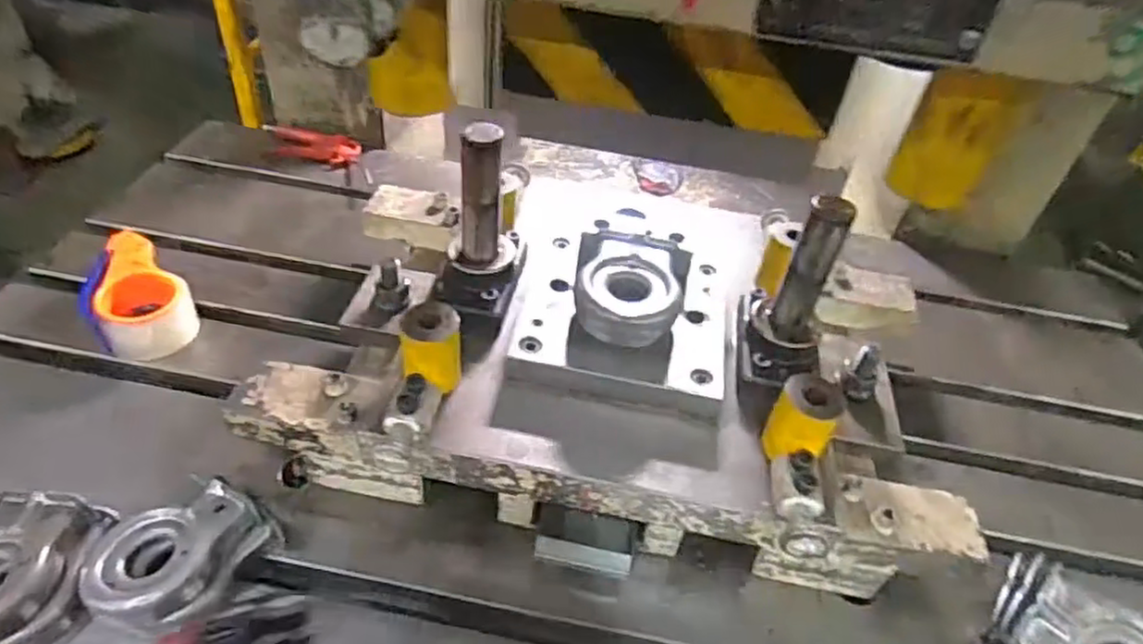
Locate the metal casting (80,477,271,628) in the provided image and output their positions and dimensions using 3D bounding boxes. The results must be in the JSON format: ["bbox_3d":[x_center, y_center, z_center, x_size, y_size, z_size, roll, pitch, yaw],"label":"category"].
[{"bbox_3d":[-0.333,0.197,0.587,0.113,0.064,0.121,20,44,13],"label":"metal casting"}]

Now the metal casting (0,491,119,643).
[{"bbox_3d":[-0.441,0.202,0.562,0.113,0.063,0.131,2,43,-6],"label":"metal casting"}]

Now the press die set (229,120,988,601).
[{"bbox_3d":[0.036,0.034,0.667,0.645,0.248,0.363,6,42,-2],"label":"press die set"}]

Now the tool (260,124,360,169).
[{"bbox_3d":[-0.398,-0.270,1.071,0.154,0.031,0.059,10,42,2],"label":"tool"}]

